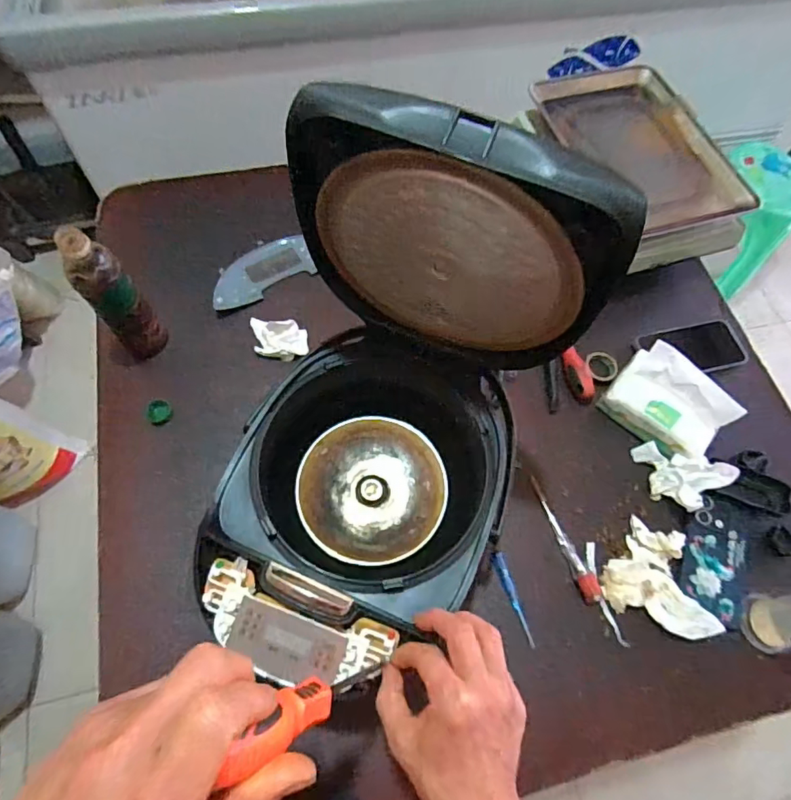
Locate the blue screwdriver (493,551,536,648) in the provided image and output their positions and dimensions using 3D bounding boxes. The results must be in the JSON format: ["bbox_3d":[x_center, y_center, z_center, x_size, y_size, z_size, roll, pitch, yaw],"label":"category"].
[{"bbox_3d":[0.142,0.236,0.618,0.013,0.013,0.110,-17,68,-11],"label":"blue screwdriver"}]

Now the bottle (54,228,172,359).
[{"bbox_3d":[-0.348,-0.124,0.646,0.059,0.191,0.059,-33,71,-17],"label":"bottle"}]

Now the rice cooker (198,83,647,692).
[{"bbox_3d":[-0.023,0.048,0.444,0.250,0.385,0.342,21,66,6],"label":"rice cooker"}]

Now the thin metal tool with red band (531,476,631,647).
[{"bbox_3d":[0.220,0.198,0.642,0.023,0.016,0.216,-20,68,-12],"label":"thin metal tool with red band"}]

